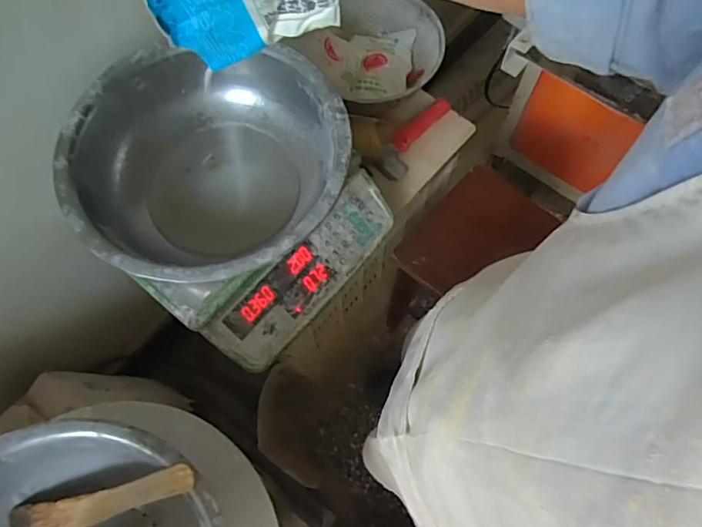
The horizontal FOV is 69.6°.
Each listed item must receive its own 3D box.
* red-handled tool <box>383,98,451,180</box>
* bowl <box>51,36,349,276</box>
[{"bbox_3d":[0.102,-0.213,0.837,0.051,0.035,0.165,33,71,13],"label":"red-handled tool"},{"bbox_3d":[-0.173,-0.106,0.637,0.322,0.120,0.294,0,67,0],"label":"bowl"}]

